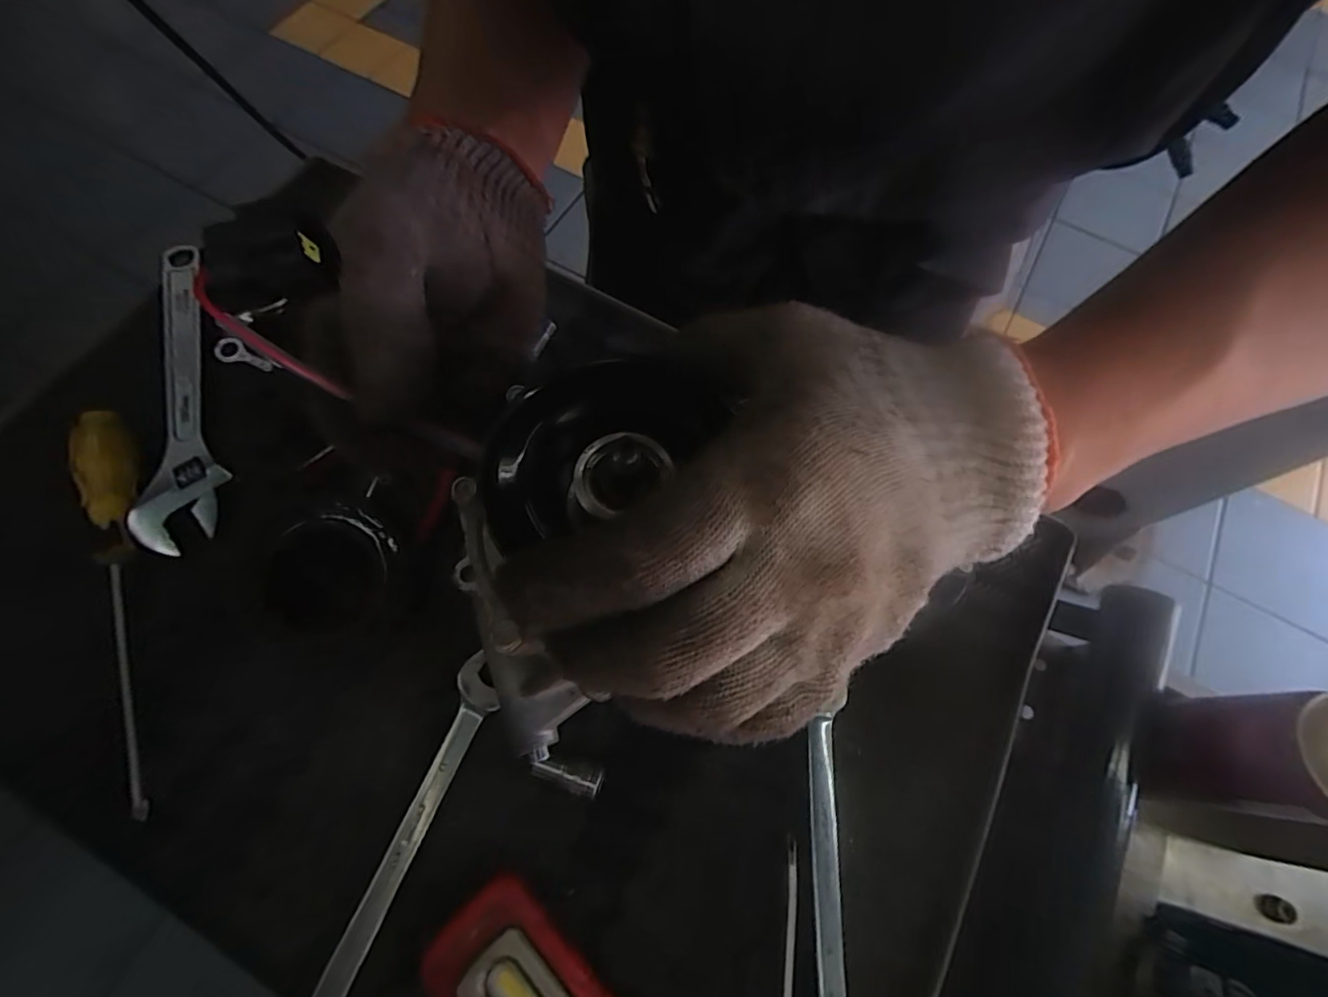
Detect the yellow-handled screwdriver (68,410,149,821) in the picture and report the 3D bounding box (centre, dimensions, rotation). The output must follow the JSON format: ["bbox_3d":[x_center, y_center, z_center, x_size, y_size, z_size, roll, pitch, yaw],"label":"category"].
[{"bbox_3d":[-0.321,0.051,0.327,0.023,0.022,0.252,-21,70,-10],"label":"yellow-handled screwdriver"}]

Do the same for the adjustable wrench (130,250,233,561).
[{"bbox_3d":[-0.330,-0.081,0.391,0.045,0.009,0.242,-13,69,-7],"label":"adjustable wrench"}]

